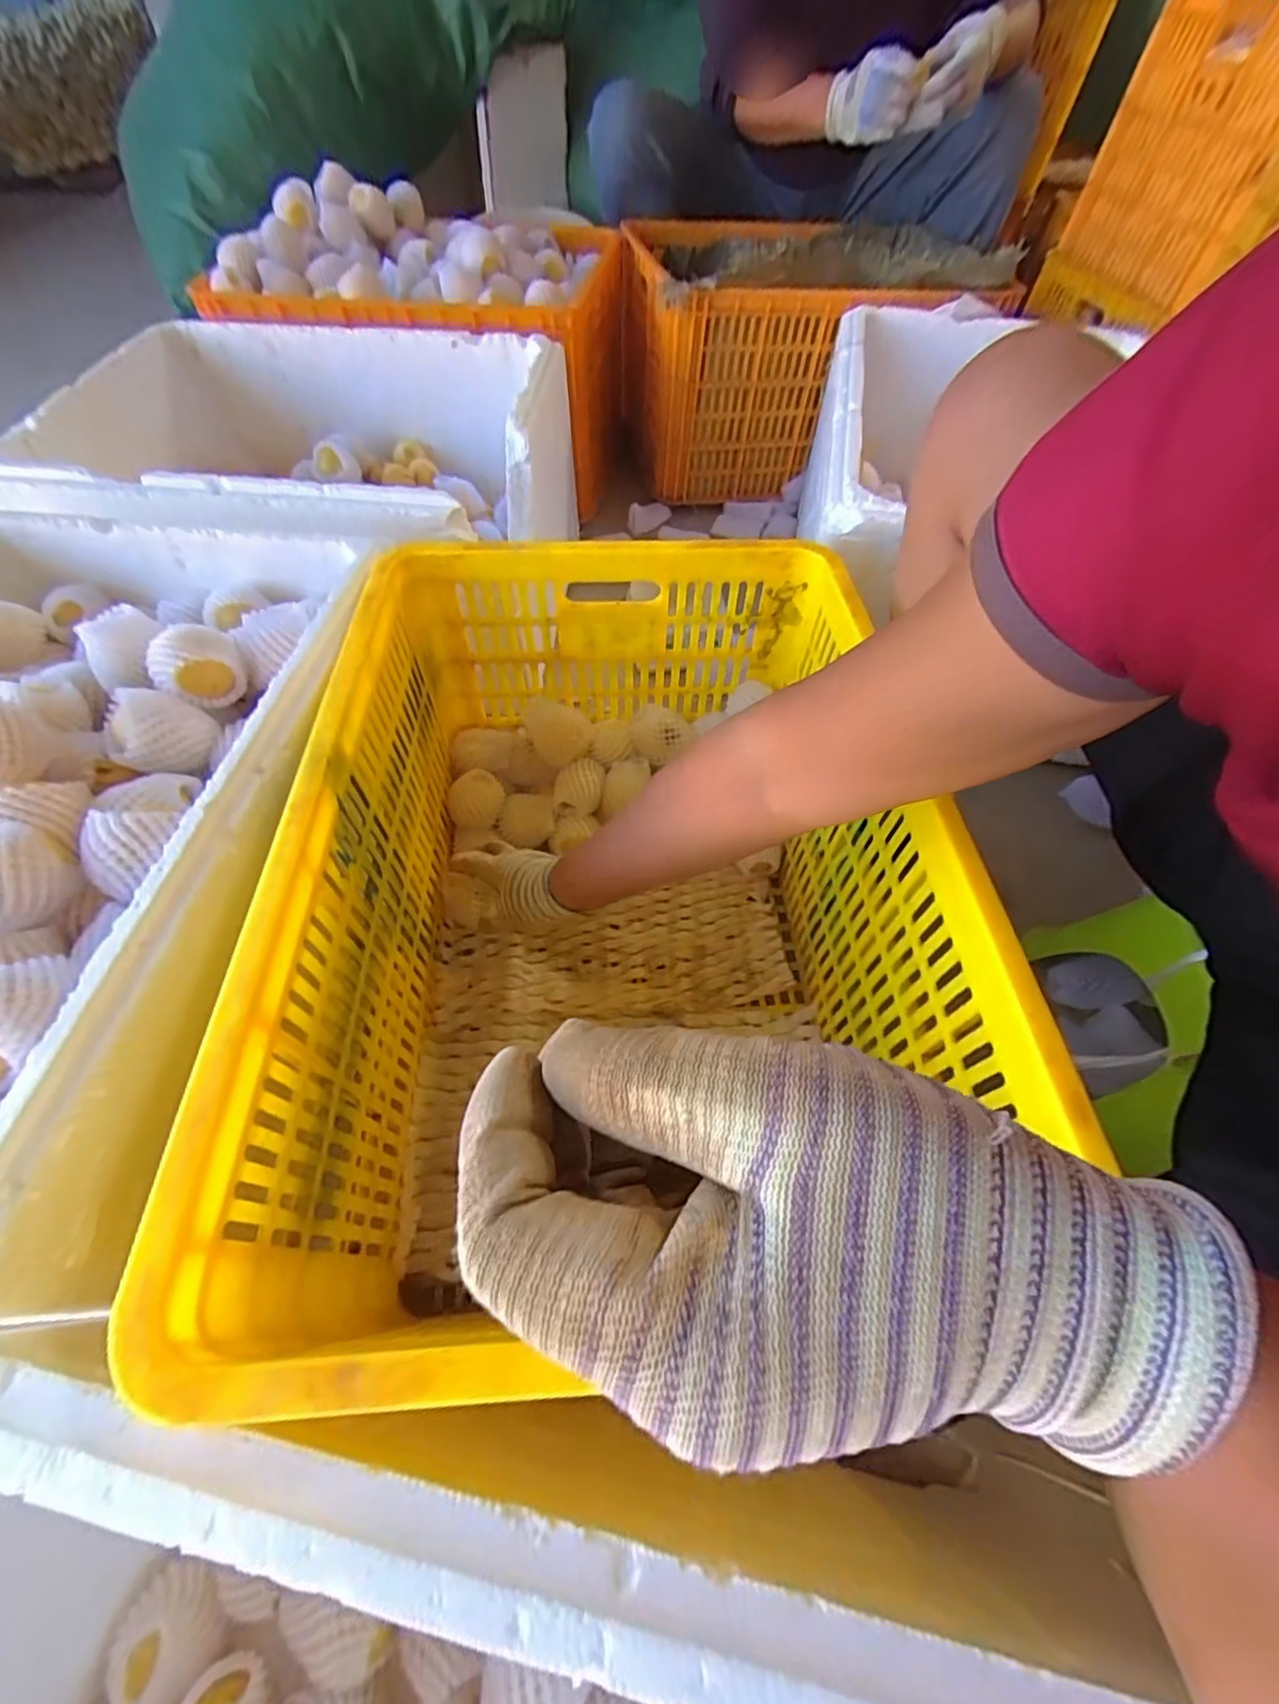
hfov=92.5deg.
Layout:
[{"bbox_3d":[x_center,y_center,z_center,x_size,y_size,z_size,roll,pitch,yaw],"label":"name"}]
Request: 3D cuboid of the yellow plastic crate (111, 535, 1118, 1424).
[{"bbox_3d":[-0.026,0.038,0.514,0.421,0.300,0.572,-2,56,-4],"label":"yellow plastic crate"}]

